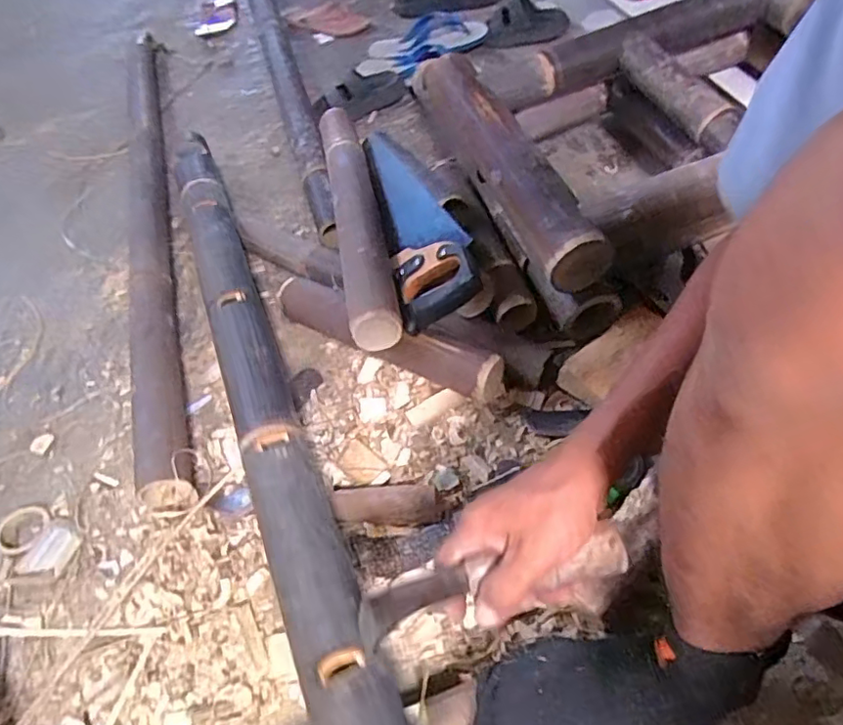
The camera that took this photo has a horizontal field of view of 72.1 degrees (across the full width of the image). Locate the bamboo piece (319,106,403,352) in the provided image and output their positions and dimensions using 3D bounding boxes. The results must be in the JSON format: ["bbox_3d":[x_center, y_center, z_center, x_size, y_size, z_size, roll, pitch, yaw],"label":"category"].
[{"bbox_3d":[-0.098,-0.216,0.838,0.063,0.074,0.529,-12,52,-4],"label":"bamboo piece"}]

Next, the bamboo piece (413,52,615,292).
[{"bbox_3d":[0.109,-0.283,0.812,0.089,0.101,0.487,-19,53,-9],"label":"bamboo piece"}]

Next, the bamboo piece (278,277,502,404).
[{"bbox_3d":[-0.055,-0.034,0.757,0.338,0.080,0.064,21,57,21],"label":"bamboo piece"}]

